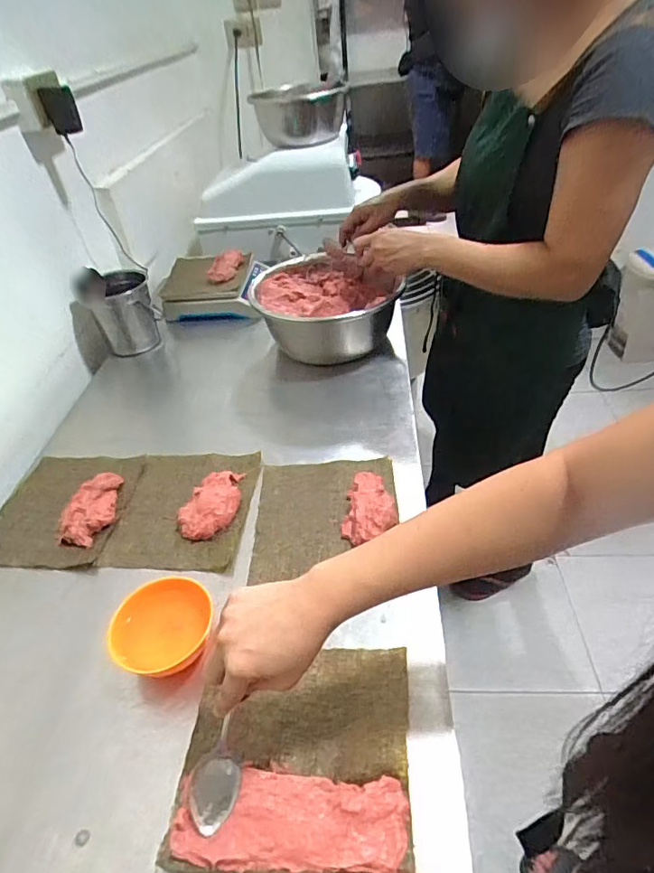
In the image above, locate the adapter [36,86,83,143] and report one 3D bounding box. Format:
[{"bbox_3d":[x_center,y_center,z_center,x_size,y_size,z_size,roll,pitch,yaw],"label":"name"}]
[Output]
[{"bbox_3d":[-0.471,-0.578,0.899,0.053,0.073,0.025,-20,42,-14],"label":"adapter"}]

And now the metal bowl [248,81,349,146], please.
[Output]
[{"bbox_3d":[-0.071,-0.849,1.344,0.252,0.131,0.247,-4,41,4],"label":"metal bowl"}]

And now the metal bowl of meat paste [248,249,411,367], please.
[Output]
[{"bbox_3d":[-0.002,-0.232,0.963,0.261,0.130,0.239,-4,41,4],"label":"metal bowl of meat paste"}]

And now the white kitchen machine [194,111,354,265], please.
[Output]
[{"bbox_3d":[-0.155,-0.665,1.445,0.447,0.278,0.185,-6,41,1],"label":"white kitchen machine"}]

